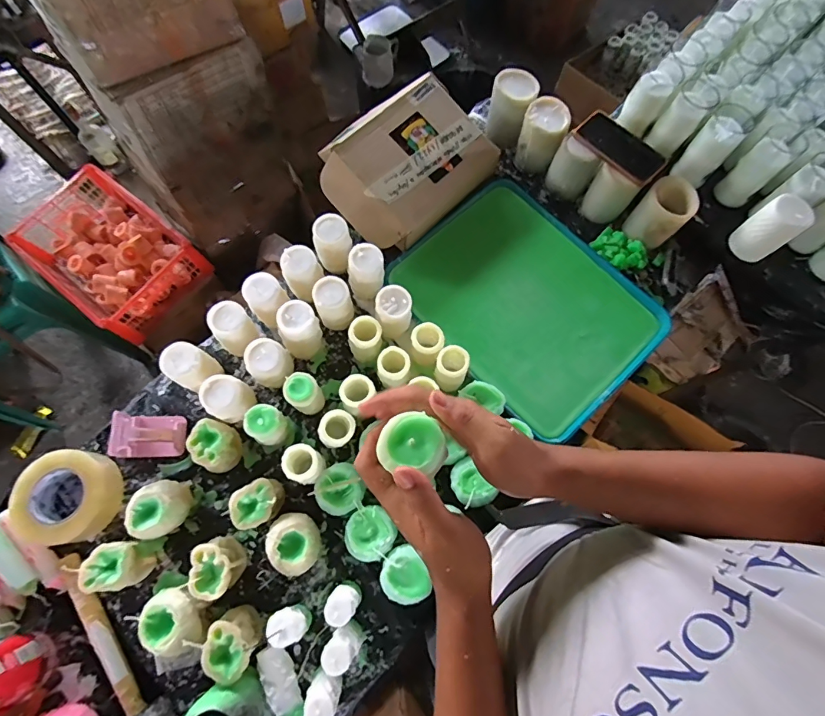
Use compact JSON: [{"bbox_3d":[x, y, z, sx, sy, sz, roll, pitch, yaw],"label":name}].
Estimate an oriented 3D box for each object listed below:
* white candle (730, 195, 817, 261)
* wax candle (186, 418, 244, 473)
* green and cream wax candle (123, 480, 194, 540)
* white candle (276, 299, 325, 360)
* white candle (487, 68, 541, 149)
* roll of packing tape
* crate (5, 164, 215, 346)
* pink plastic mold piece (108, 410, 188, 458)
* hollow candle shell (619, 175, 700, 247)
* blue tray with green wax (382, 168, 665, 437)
[{"bbox_3d":[0.622,-0.224,0.764,0.068,0.097,0.072,-32,76,-11],"label":"white candle"},{"bbox_3d":[-0.306,0.136,0.689,0.068,0.075,0.066,0,73,-1],"label":"wax candle"},{"bbox_3d":[-0.373,0.227,0.658,0.072,0.083,0.074,0,73,-1],"label":"green and cream wax candle"},{"bbox_3d":[-0.185,-0.043,0.731,0.064,0.105,0.062,0,73,-1],"label":"white candle"},{"bbox_3d":[0.194,-0.494,0.880,0.084,0.114,0.083,18,73,4],"label":"white candle"},{"bbox_3d":[-0.530,0.211,0.667,0.143,0.055,0.130,0,73,-1],"label":"roll of packing tape"},{"bbox_3d":[-0.853,-0.299,1.245,0.450,0.127,0.317,39,76,10],"label":"crate"},{"bbox_3d":[-0.415,0.118,0.683,0.087,0.085,0.069,1,73,-1],"label":"pink plastic mold piece"},{"bbox_3d":[0.455,-0.263,0.808,0.084,0.097,0.086,-43,78,-13],"label":"hollow candle shell"},{"bbox_3d":[0.210,-0.111,0.807,0.334,0.026,0.443,-40,78,-12],"label":"blue tray with green wax"}]

